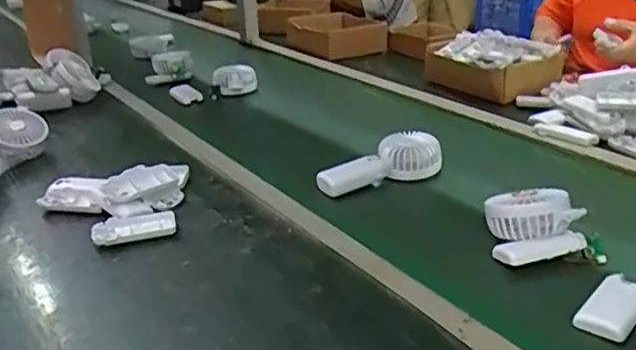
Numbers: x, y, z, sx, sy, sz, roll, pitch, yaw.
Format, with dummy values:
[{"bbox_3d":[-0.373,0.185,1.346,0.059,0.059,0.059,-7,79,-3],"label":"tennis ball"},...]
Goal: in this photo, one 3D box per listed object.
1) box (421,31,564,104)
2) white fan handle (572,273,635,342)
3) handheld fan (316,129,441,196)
[{"bbox_3d":[0.326,-0.216,1.206,0.165,0.084,0.217,-20,30,-33],"label":"box"},{"bbox_3d":[0.276,0.121,0.584,0.044,0.012,0.085,17,35,39],"label":"white fan handle"},{"bbox_3d":[0.085,-0.017,0.872,0.185,0.051,0.058,-14,27,-14],"label":"handheld fan"}]

